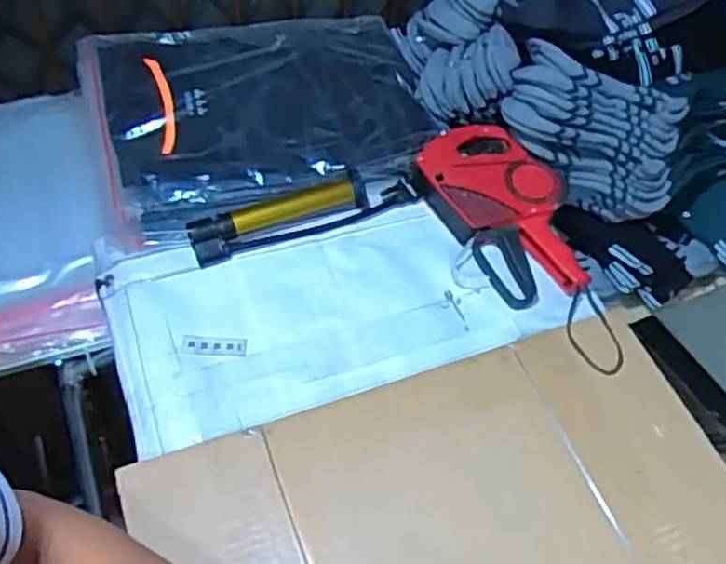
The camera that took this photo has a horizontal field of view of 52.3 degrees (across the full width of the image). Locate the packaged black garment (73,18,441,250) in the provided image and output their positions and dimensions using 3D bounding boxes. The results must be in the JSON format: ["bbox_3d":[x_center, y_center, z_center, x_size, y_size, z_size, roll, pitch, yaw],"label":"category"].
[{"bbox_3d":[-0.122,-0.212,0.878,0.393,0.035,0.317,-14,57,-15],"label":"packaged black garment"}]

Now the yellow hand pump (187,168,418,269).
[{"bbox_3d":[-0.061,-0.075,0.796,0.250,0.029,0.045,-18,58,-18],"label":"yellow hand pump"}]

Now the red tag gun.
[{"bbox_3d":[0.161,-0.079,0.815,0.133,0.052,0.226,-23,60,-20],"label":"red tag gun"}]

